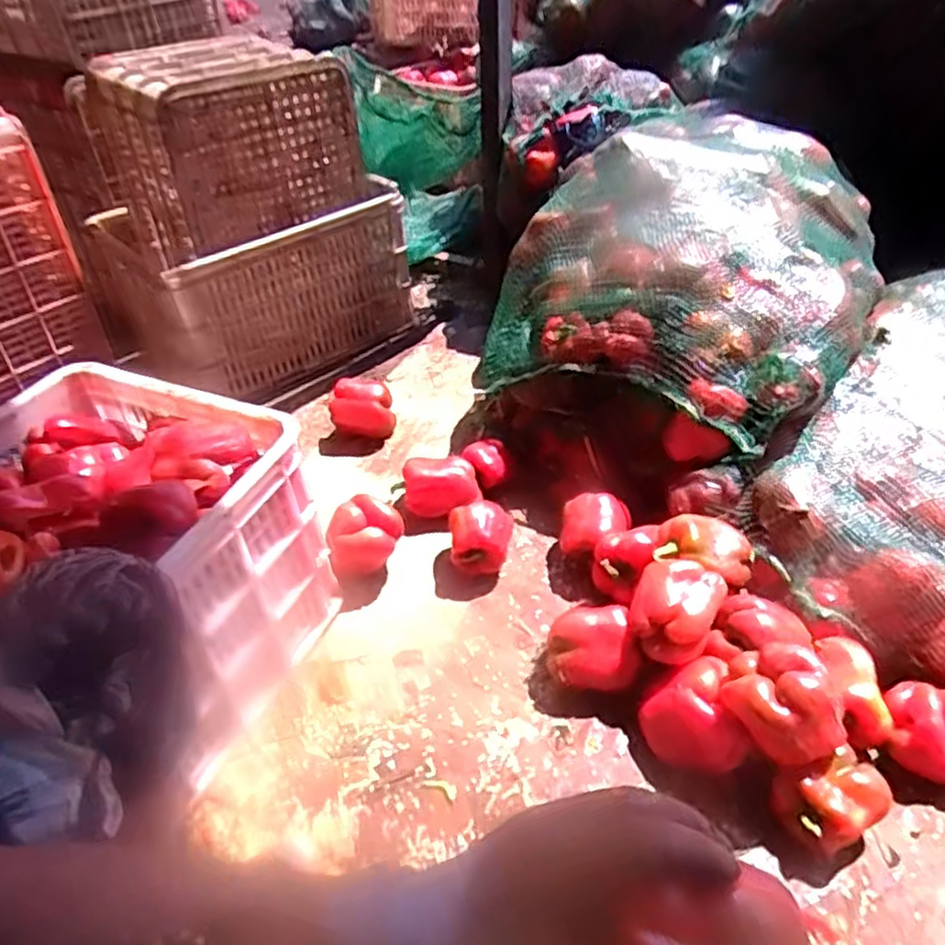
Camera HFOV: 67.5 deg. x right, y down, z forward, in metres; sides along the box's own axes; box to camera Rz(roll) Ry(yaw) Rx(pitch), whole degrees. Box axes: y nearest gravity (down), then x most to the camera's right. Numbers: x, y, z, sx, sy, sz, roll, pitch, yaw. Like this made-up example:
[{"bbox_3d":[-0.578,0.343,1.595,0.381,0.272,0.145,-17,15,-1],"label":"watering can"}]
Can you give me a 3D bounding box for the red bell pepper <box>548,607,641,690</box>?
[{"bbox_3d":[0.141,0.212,0.825,0.102,0.089,0.079,9,42,13],"label":"red bell pepper"}]

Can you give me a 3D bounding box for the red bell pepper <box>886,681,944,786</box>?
[{"bbox_3d":[0.484,0.275,0.743,0.088,0.079,0.082,10,42,15],"label":"red bell pepper"}]

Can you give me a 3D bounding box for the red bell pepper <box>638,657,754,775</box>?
[{"bbox_3d":[0.229,0.259,0.746,0.094,0.081,0.093,-2,40,1],"label":"red bell pepper"}]

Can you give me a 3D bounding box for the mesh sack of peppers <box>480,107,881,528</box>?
[{"bbox_3d":[0.330,-0.260,1.107,0.479,0.399,0.521,21,46,25],"label":"mesh sack of peppers"}]

